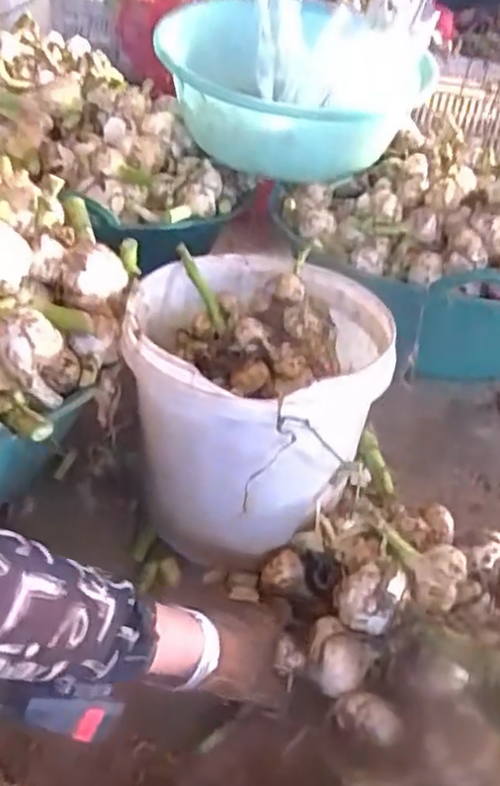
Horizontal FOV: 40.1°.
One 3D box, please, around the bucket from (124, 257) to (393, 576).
[{"bbox_3d":[0.005,0.019,0.693,0.238,0.220,0.244,6,37,3],"label":"bucket"}]

